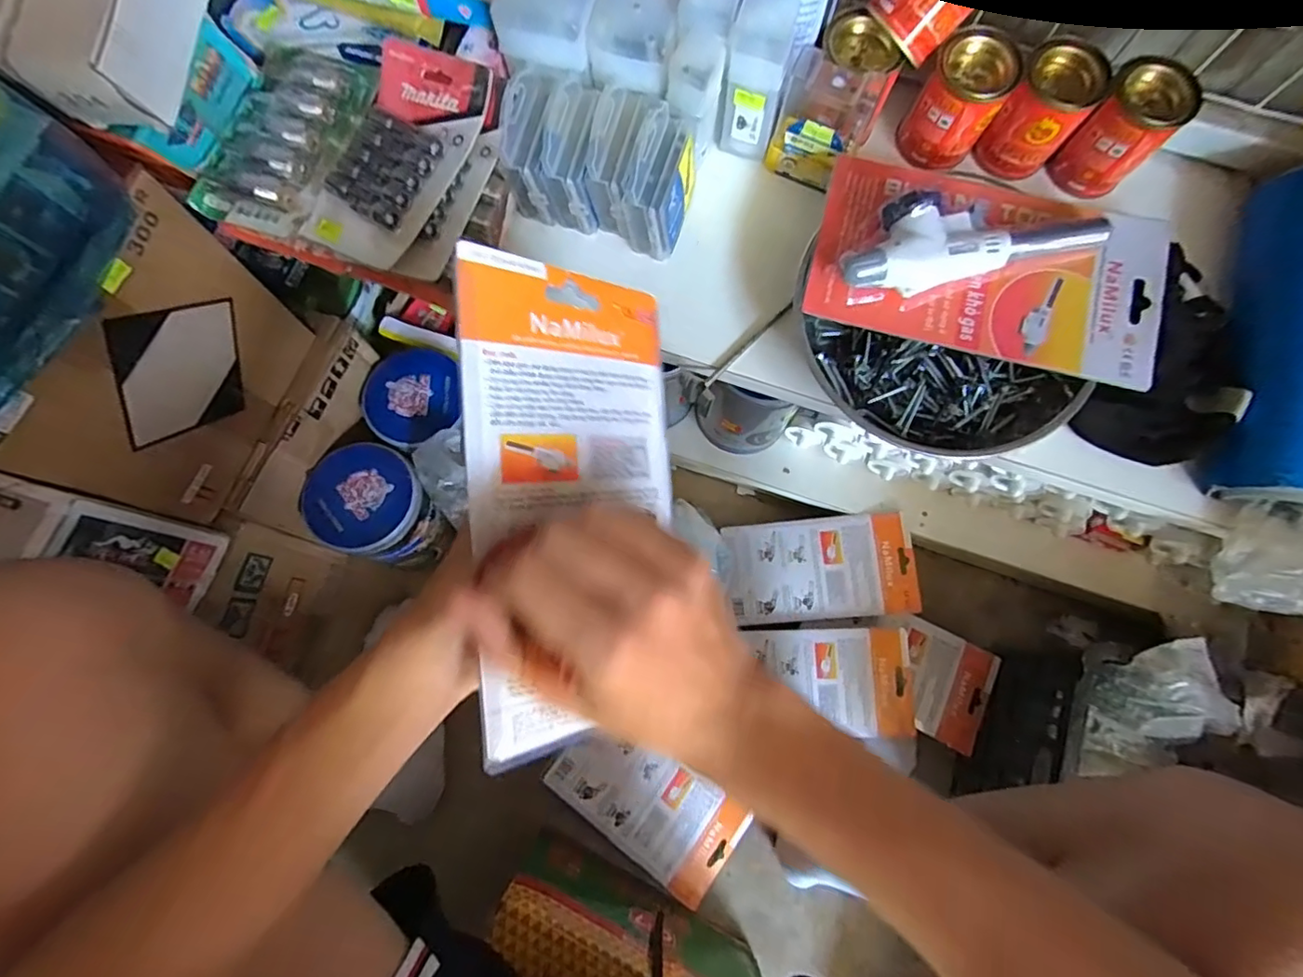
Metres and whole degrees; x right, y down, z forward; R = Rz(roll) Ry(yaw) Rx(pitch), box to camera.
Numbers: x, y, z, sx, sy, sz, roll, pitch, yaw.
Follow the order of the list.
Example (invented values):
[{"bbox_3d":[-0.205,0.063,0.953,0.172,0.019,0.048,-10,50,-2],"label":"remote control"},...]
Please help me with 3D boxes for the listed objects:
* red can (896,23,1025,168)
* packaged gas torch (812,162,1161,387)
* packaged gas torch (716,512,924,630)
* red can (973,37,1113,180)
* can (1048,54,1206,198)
[{"bbox_3d":[0.216,-0.272,0.398,0.053,0.067,0.049,0,75,-1],"label":"red can"},{"bbox_3d":[0.223,-0.149,0.364,0.226,0.036,0.124,15,75,3],"label":"packaged gas torch"},{"bbox_3d":[0.199,0.093,0.675,0.214,0.034,0.125,-4,75,-2],"label":"packaged gas torch"},{"bbox_3d":[0.273,-0.263,0.397,0.049,0.067,0.046,0,75,-1],"label":"red can"},{"bbox_3d":[0.325,-0.246,0.394,0.053,0.067,0.051,43,79,9],"label":"can"}]

